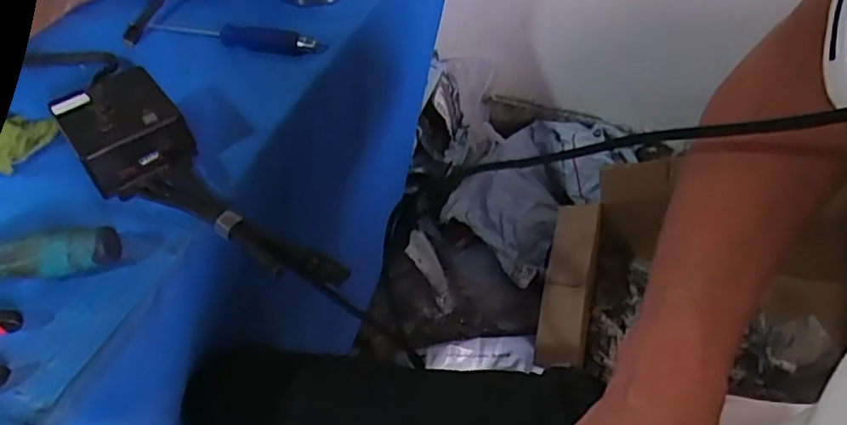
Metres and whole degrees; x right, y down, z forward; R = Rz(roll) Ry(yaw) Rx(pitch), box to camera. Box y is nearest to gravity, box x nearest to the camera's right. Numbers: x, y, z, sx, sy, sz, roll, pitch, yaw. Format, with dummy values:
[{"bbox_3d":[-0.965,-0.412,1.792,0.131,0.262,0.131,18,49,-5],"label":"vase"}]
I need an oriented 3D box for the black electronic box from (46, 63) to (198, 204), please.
[{"bbox_3d":[-0.220,-0.056,0.437,0.071,0.050,0.092,-32,56,-24],"label":"black electronic box"}]

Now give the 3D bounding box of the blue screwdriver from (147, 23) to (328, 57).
[{"bbox_3d":[-0.179,-0.170,0.554,0.170,0.020,0.023,10,50,9],"label":"blue screwdriver"}]

